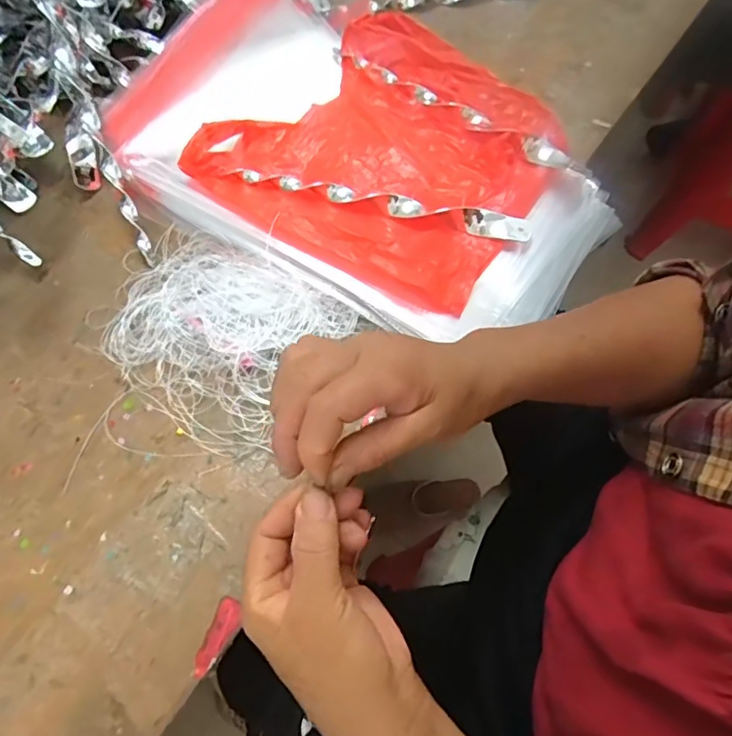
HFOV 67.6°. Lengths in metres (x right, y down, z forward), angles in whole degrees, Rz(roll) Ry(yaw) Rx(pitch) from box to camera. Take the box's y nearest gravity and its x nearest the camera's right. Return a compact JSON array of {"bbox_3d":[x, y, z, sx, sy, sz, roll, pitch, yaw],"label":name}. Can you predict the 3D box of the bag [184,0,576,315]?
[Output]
[{"bbox_3d":[0.028,-0.212,0.505,0.272,0.019,0.284,32,70,14],"label":"bag"}]

